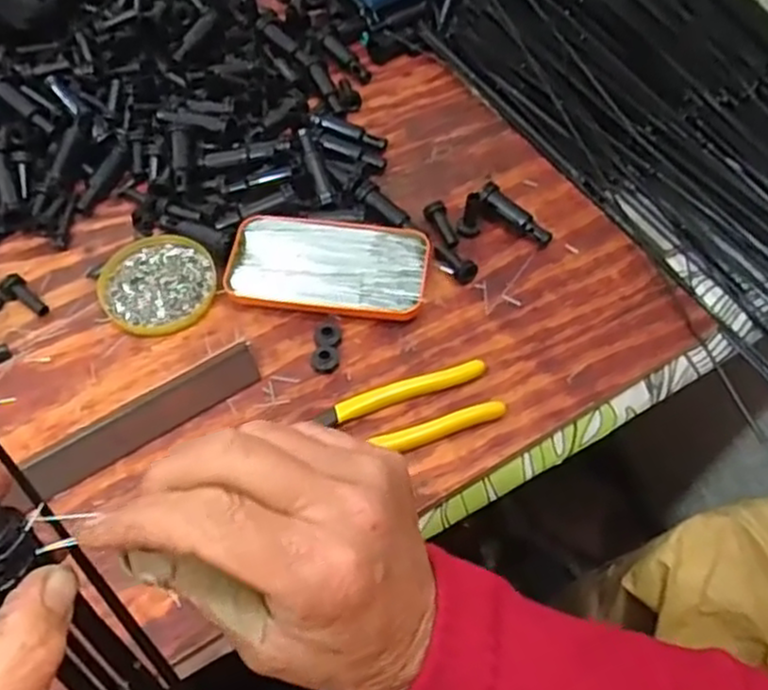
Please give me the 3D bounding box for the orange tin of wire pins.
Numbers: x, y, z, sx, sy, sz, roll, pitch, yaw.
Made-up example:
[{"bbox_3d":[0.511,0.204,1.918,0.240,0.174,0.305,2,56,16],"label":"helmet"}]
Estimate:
[{"bbox_3d":[-0.040,-0.061,0.540,0.145,0.018,0.077,10,58,6],"label":"orange tin of wire pins"}]

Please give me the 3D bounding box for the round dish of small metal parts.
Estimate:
[{"bbox_3d":[-0.168,-0.047,0.540,0.081,0.008,0.082,0,57,0],"label":"round dish of small metal parts"}]

